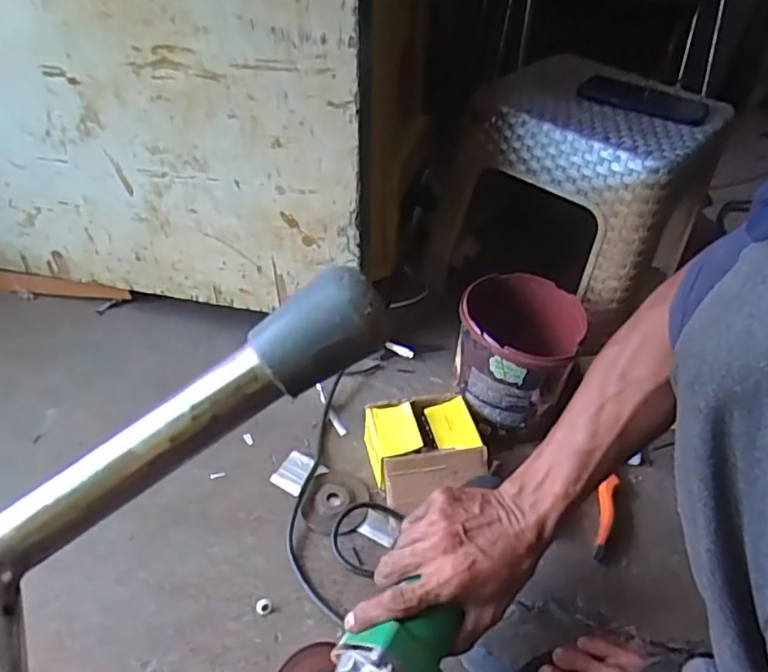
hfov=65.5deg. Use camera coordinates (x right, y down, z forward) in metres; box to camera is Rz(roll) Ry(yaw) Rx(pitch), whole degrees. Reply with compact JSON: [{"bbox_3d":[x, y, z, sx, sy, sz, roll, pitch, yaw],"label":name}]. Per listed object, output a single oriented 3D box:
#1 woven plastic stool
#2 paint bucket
[{"bbox_3d":[0.273,-0.209,0.883,0.308,0.281,0.309,29,46,25],"label":"woven plastic stool"},{"bbox_3d":[0.156,0.015,0.716,0.137,0.132,0.144,21,43,17],"label":"paint bucket"}]

